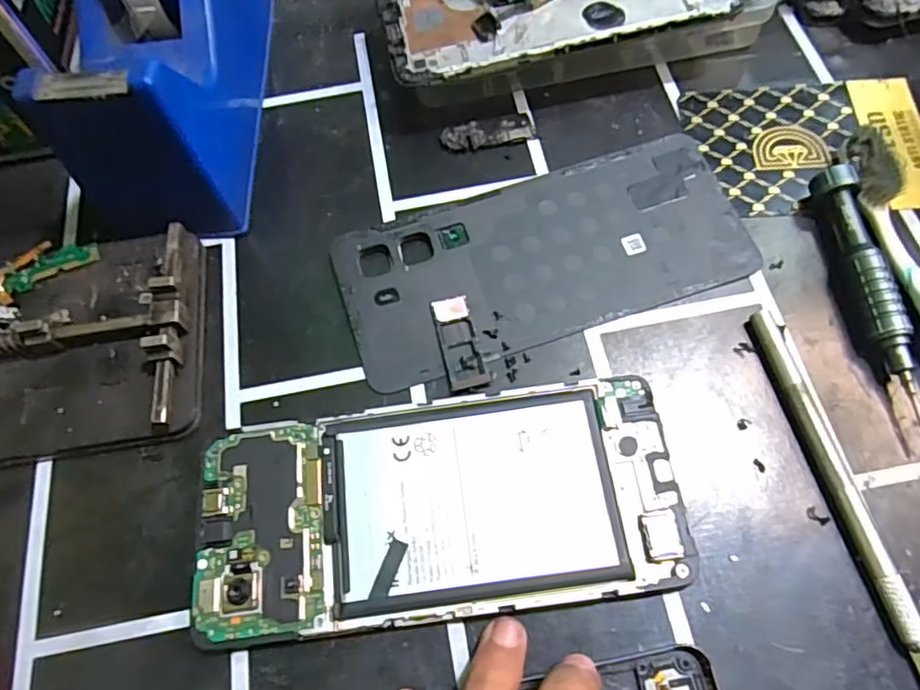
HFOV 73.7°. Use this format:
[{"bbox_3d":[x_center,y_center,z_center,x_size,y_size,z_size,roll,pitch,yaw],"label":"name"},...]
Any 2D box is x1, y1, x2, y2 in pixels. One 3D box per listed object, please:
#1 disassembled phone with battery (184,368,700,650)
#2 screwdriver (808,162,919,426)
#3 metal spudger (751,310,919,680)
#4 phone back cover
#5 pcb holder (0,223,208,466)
[{"bbox_3d":[-0.008,0.055,0.212,0.161,0.008,0.073,-7,66,0],"label":"disassembled phone with battery"},{"bbox_3d":[0.158,-0.020,0.232,0.019,0.015,0.107,-7,66,0],"label":"screwdriver"},{"bbox_3d":[0.130,0.051,0.207,0.009,0.008,0.138,-13,66,-3],"label":"metal spudger"},{"bbox_3d":[0.033,-0.038,0.253,0.162,0.005,0.073,-18,66,-5],"label":"phone back cover"},{"bbox_3d":[-0.167,-0.001,0.238,0.128,0.022,0.089,-8,66,-1],"label":"pcb holder"}]

